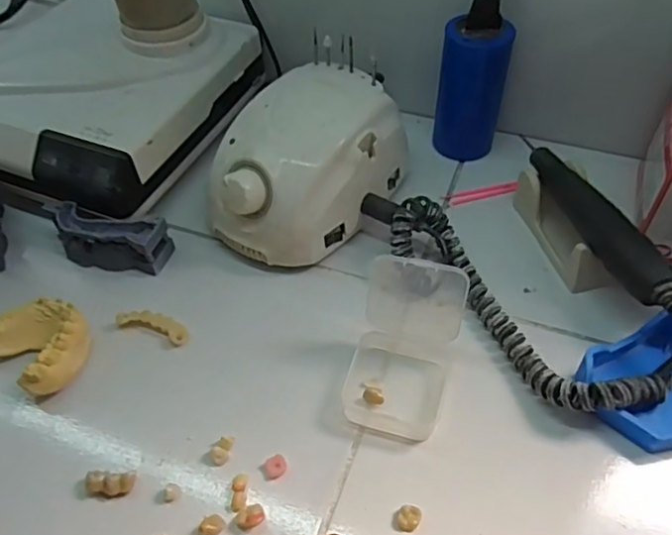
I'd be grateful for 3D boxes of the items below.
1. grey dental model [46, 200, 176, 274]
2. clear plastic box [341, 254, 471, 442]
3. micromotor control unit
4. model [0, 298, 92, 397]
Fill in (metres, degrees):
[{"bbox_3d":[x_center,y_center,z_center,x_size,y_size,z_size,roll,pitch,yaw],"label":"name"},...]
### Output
[{"bbox_3d":[-0.161,-0.020,0.420,0.079,0.035,0.031,6,50,9],"label":"grey dental model"},{"bbox_3d":[0.044,0.043,0.368,0.060,0.021,0.120,12,52,14],"label":"clear plastic box"},{"bbox_3d":[-0.020,-0.071,0.424,0.104,0.084,0.136,21,54,20],"label":"micromotor control unit"},{"bbox_3d":[-0.184,0.047,0.370,0.062,0.029,0.051,28,57,25],"label":"model"}]

